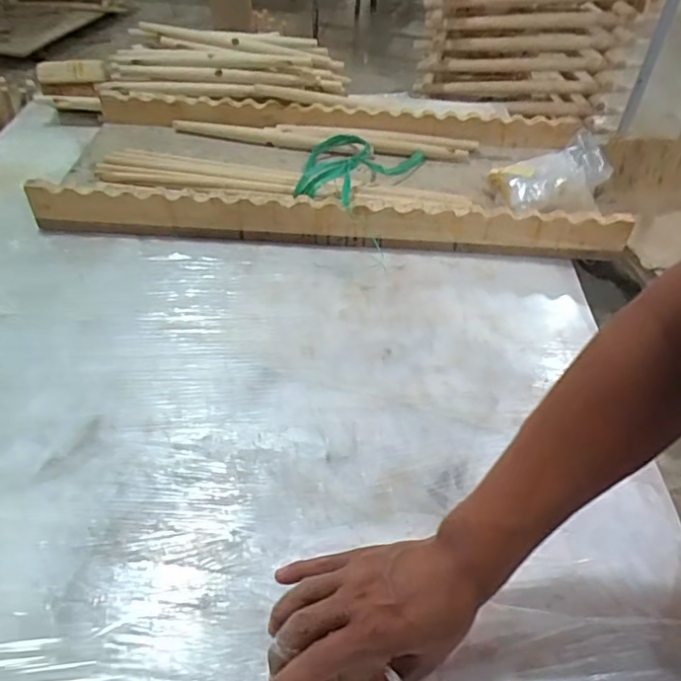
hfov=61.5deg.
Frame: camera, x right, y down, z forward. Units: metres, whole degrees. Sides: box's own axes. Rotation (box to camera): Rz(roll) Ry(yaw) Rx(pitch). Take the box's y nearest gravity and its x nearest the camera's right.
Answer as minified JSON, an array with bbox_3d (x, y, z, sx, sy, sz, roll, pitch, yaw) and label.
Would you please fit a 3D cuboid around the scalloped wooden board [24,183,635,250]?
[{"bbox_3d":[-0.017,-0.174,0.850,0.859,0.071,0.034,3,44,0],"label":"scalloped wooden board"}]

